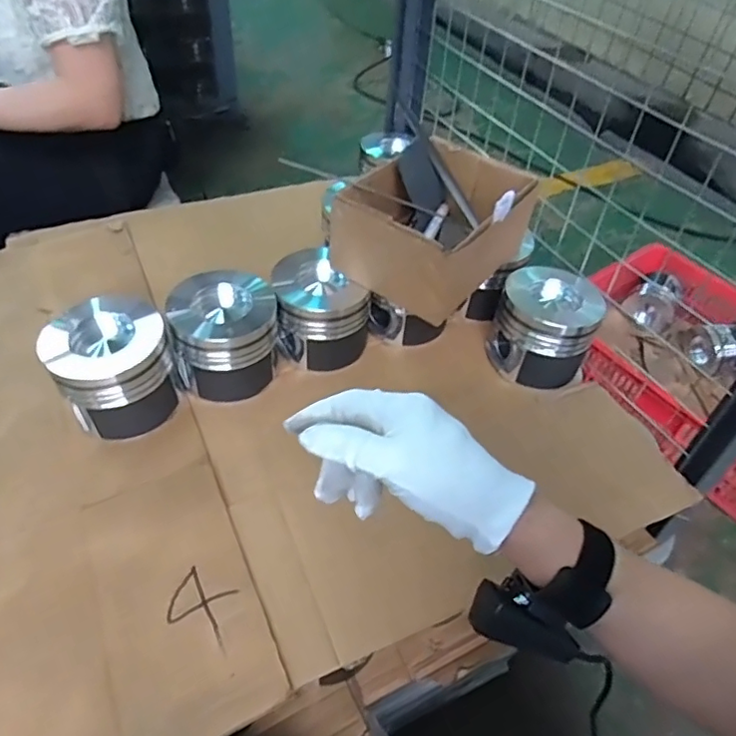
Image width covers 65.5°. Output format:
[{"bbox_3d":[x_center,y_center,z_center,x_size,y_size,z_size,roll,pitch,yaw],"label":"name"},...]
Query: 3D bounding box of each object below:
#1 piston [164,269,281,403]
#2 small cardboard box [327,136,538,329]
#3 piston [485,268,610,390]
[{"bbox_3d":[-0.154,-0.042,0.628,0.110,0.095,0.112,-6,50,-12],"label":"piston"},{"bbox_3d":[0.076,-0.161,0.639,0.157,0.092,0.191,32,53,20],"label":"small cardboard box"},{"bbox_3d":[0.207,-0.049,0.678,0.113,0.090,0.117,22,50,13],"label":"piston"}]

